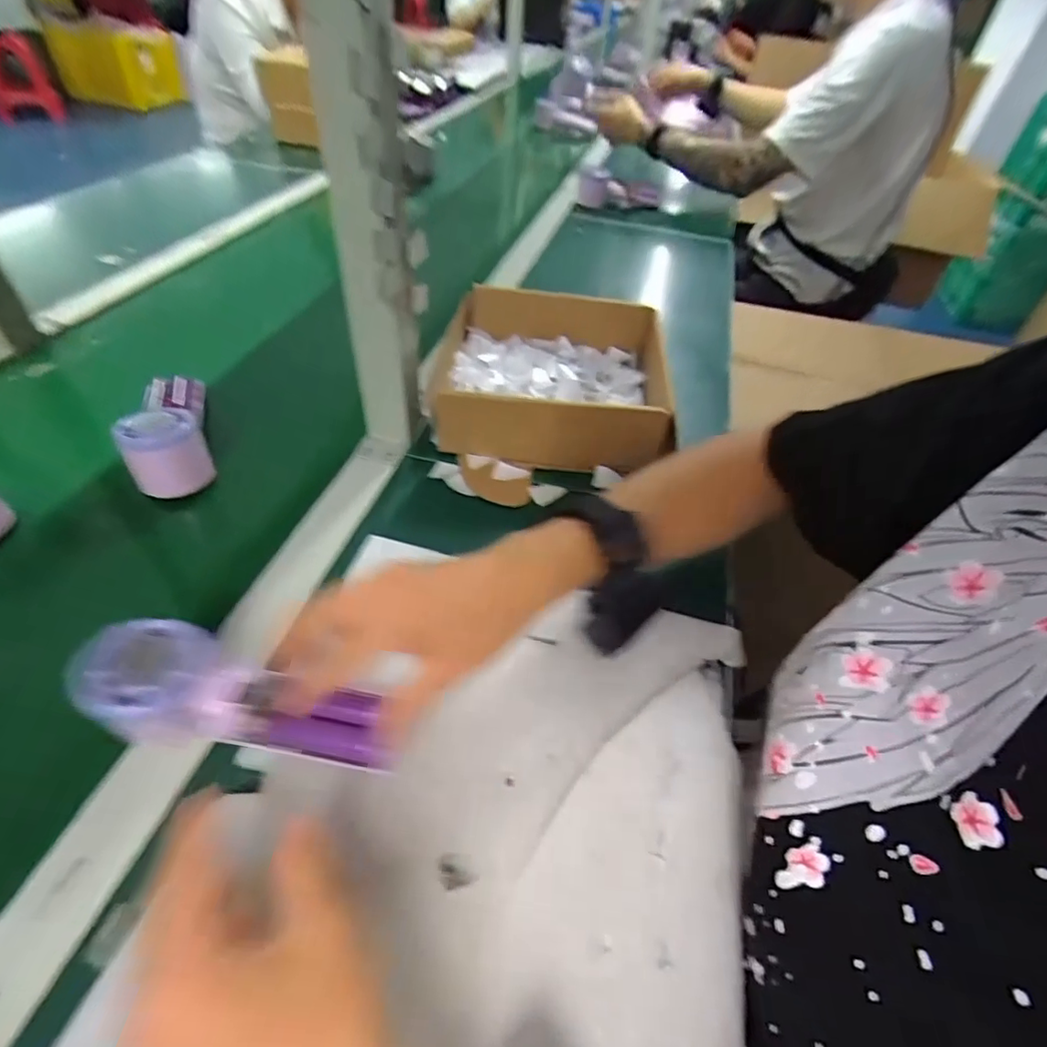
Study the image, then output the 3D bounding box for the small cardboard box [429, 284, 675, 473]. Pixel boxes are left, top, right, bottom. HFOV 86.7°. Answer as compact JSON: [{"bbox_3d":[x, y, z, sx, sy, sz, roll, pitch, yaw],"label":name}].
[{"bbox_3d":[0.033,-0.145,0.556,0.237,0.079,0.213,8,44,1],"label":"small cardboard box"}]

